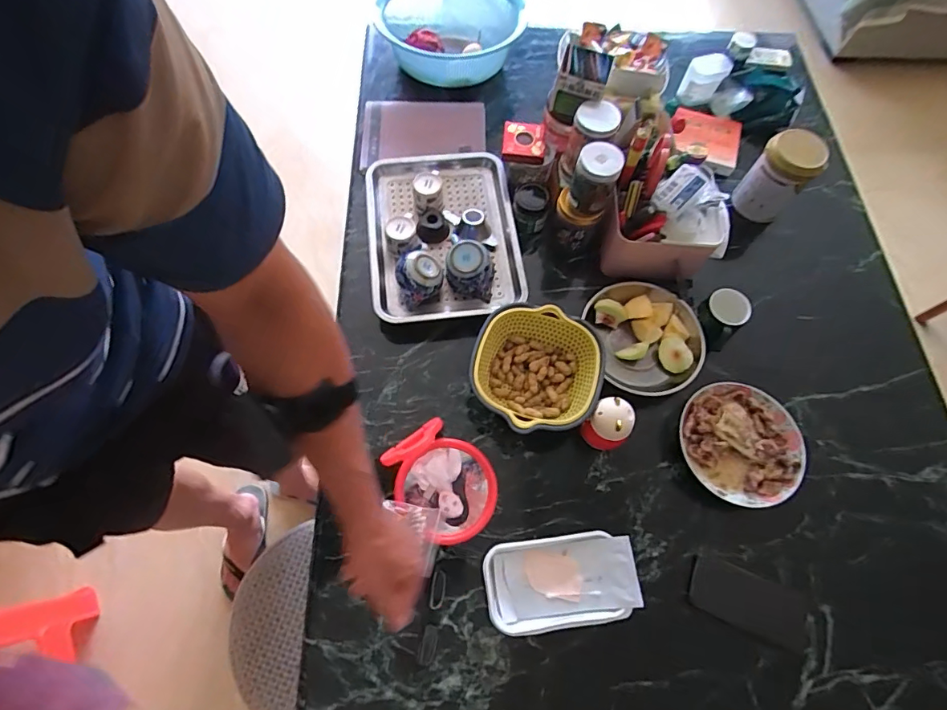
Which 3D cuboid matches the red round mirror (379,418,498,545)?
[{"bbox_3d":[-0.045,0.186,0.722,0.172,0.046,0.133,41,72,12],"label":"red round mirror"}]

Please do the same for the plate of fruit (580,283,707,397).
[{"bbox_3d":[0.303,-0.029,0.837,0.173,0.046,0.199,-14,70,-8],"label":"plate of fruit"}]

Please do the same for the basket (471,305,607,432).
[{"bbox_3d":[0.101,0.029,0.773,0.187,0.074,0.195,14,68,2],"label":"basket"}]

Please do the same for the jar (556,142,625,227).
[{"bbox_3d":[0.193,-0.285,0.804,0.081,0.124,0.080,23,69,6],"label":"jar"}]

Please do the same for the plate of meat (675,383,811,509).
[{"bbox_3d":[0.429,0.139,0.767,0.184,0.037,0.187,1,68,-3],"label":"plate of meat"}]

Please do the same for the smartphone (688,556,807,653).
[{"bbox_3d":[0.398,0.357,0.692,0.164,0.006,0.077,21,69,5],"label":"smartphone"}]

